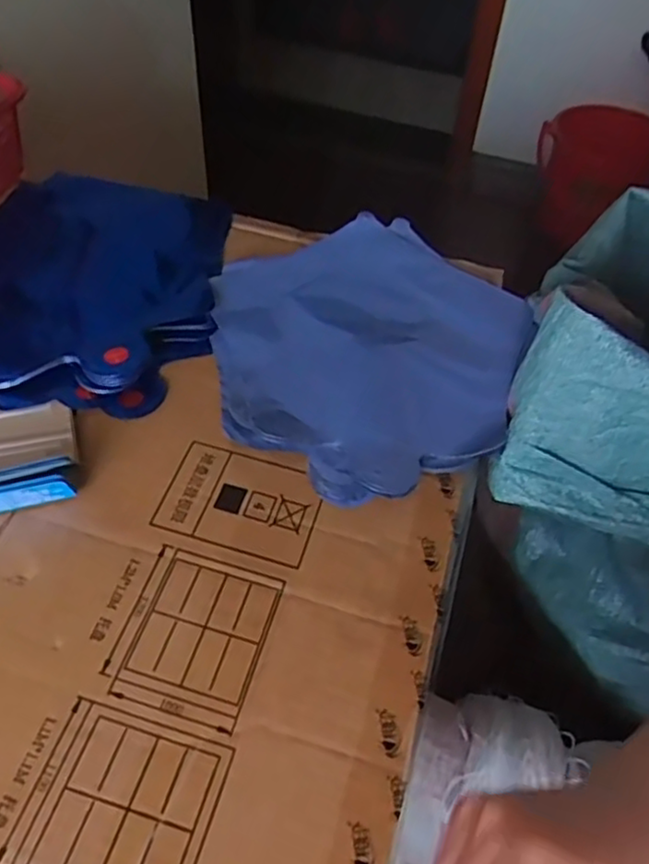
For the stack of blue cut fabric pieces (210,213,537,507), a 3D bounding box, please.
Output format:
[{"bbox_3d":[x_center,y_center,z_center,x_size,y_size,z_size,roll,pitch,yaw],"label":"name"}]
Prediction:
[{"bbox_3d":[0.030,-0.068,0.492,0.222,0.013,0.249,30,55,19],"label":"stack of blue cut fabric pieces"}]

